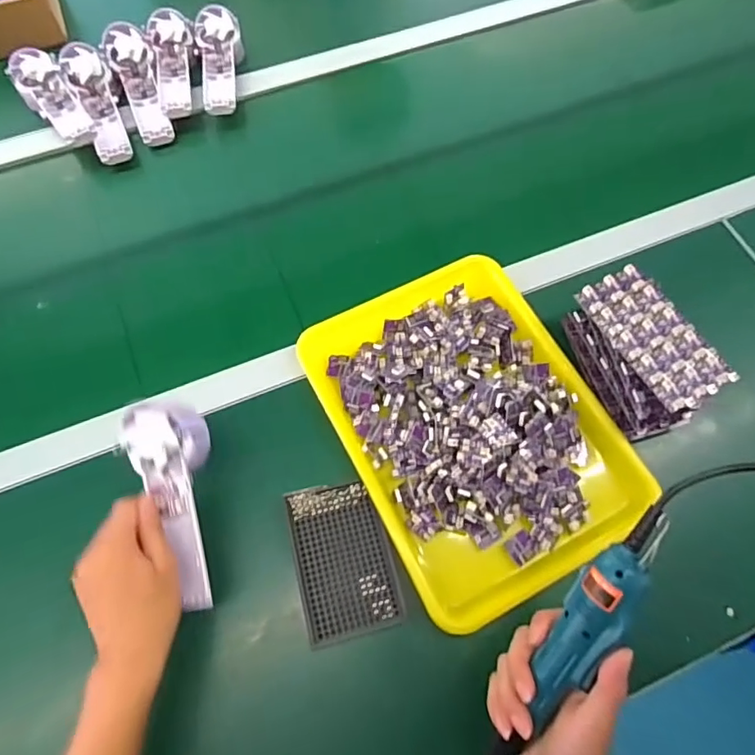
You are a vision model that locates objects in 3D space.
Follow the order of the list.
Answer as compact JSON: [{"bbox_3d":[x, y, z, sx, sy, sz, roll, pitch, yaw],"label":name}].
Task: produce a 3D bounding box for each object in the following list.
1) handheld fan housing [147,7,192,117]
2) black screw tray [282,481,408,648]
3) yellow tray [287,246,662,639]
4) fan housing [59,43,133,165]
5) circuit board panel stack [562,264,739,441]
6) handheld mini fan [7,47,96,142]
[{"bbox_3d":[-0.282,-0.439,0.732,0.055,0.031,0.178,-13,68,-6],"label":"handheld fan housing"},{"bbox_3d":[-0.032,0.170,0.498,0.087,0.010,0.137,-13,68,-6],"label":"black screw tray"},{"bbox_3d":[0.093,0.044,0.547,0.255,0.054,0.344,-25,70,-10],"label":"yellow tray"},{"bbox_3d":[-0.375,-0.371,0.706,0.060,0.049,0.182,-24,69,-10],"label":"fan housing"},{"bbox_3d":[0.266,-0.027,0.532,0.086,0.067,0.154,-20,69,-8],"label":"circuit board panel stack"},{"bbox_3d":[-0.434,-0.371,0.694,0.060,0.028,0.166,-32,71,-13],"label":"handheld mini fan"}]

